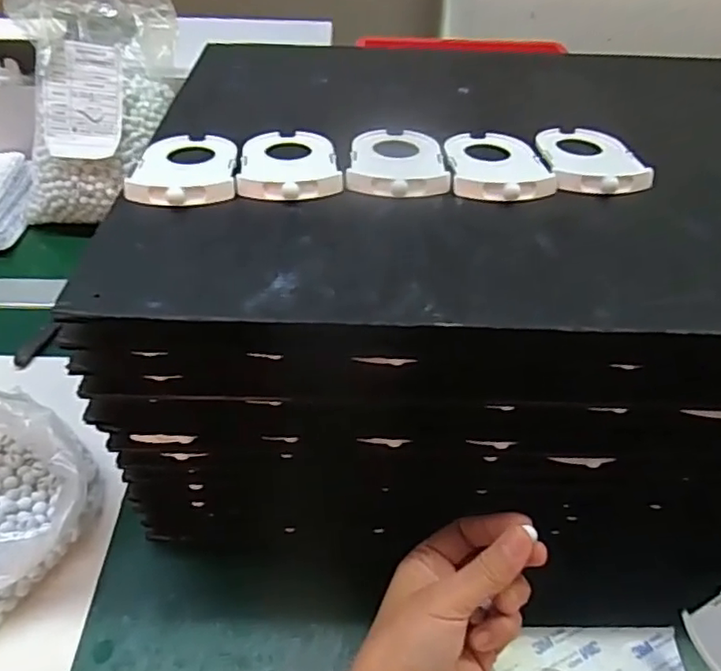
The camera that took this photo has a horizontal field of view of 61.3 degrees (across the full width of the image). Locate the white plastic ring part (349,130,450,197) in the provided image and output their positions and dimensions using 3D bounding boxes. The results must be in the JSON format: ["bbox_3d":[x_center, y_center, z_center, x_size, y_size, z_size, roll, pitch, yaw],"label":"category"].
[{"bbox_3d":[0.022,-0.108,0.369,0.058,0.009,0.081,2,44,-1],"label":"white plastic ring part"}]

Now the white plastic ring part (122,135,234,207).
[{"bbox_3d":[-0.102,-0.101,0.357,0.058,0.010,0.080,-2,44,-5],"label":"white plastic ring part"}]

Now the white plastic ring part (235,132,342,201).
[{"bbox_3d":[-0.044,-0.106,0.364,0.058,0.009,0.081,-5,44,-8],"label":"white plastic ring part"}]

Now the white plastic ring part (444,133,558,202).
[{"bbox_3d":[0.080,-0.107,0.368,0.058,0.007,0.078,-5,44,-8],"label":"white plastic ring part"}]

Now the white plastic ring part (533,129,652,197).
[{"bbox_3d":[0.141,-0.111,0.380,0.057,0.015,0.080,-3,44,-6],"label":"white plastic ring part"}]

